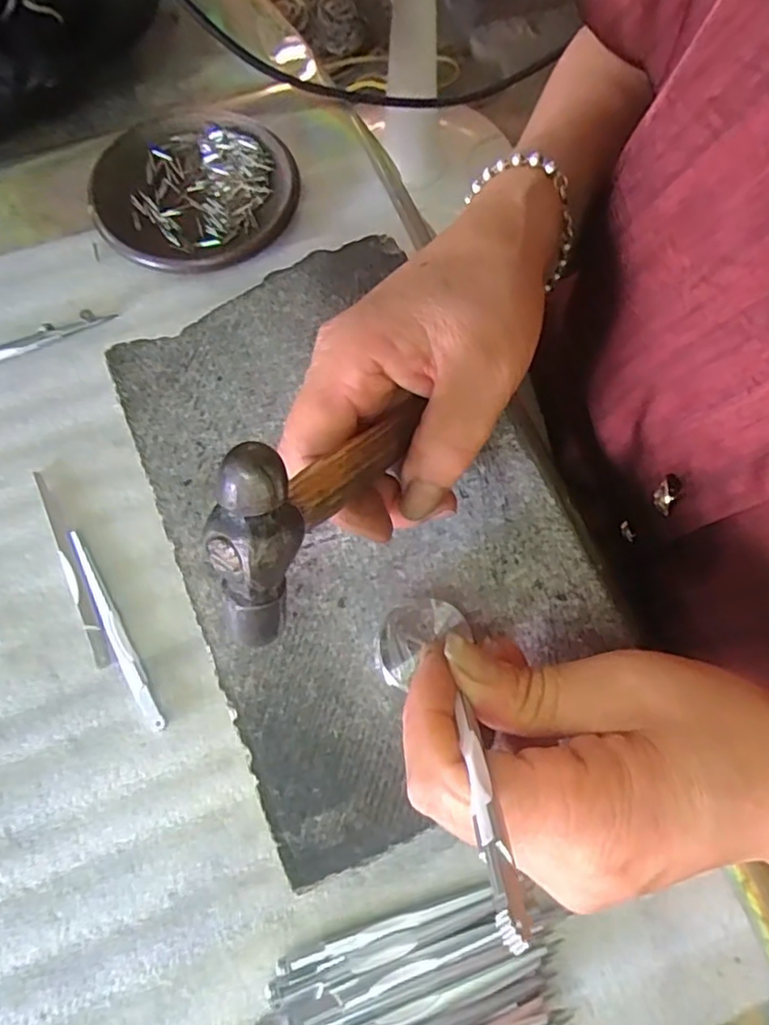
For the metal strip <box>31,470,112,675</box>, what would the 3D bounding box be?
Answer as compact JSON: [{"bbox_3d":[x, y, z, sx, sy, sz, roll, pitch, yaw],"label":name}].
[{"bbox_3d":[-0.149,0.025,0.299,0.008,0.004,0.102,-26,73,-8],"label":"metal strip"}]

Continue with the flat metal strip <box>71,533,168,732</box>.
[{"bbox_3d":[-0.124,0.053,0.290,0.008,0.005,0.101,-29,74,-9],"label":"flat metal strip"}]

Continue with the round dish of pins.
[{"bbox_3d":[-0.109,-0.188,0.365,0.113,0.014,0.118,0,71,1],"label":"round dish of pins"}]

